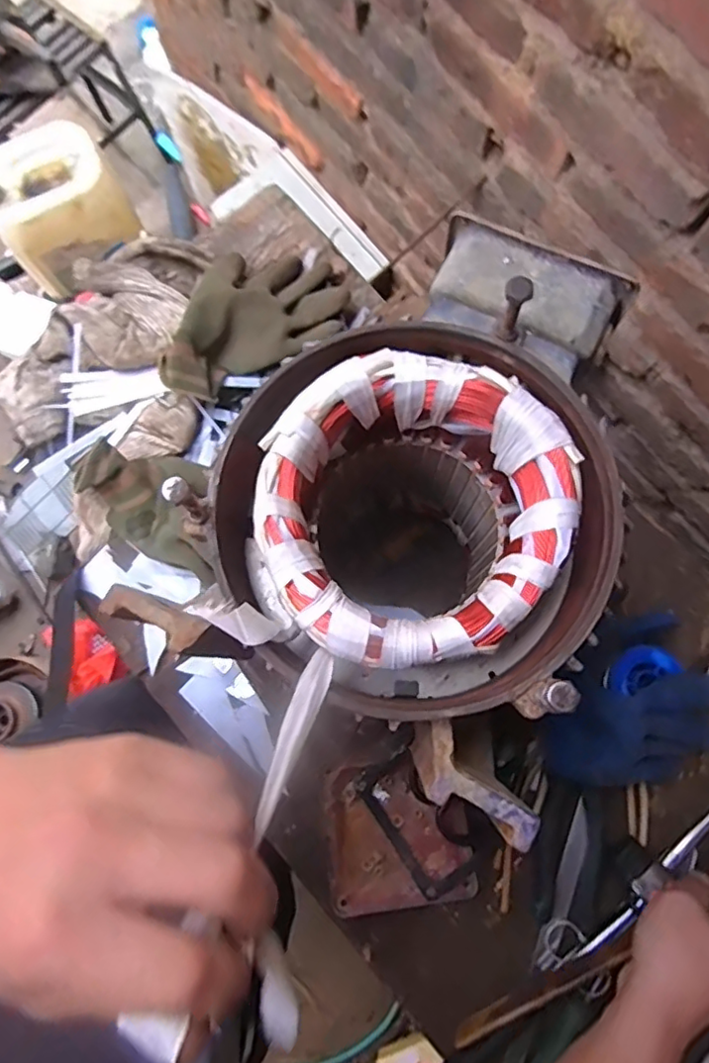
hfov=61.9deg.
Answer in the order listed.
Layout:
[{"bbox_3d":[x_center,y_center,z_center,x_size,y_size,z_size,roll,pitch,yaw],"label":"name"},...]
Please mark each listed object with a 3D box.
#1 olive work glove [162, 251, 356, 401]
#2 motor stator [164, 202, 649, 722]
[{"bbox_3d":[-0.111,-0.221,0.606,0.212,0.053,0.119,-37,80,-18],"label":"olive work glove"},{"bbox_3d":[0.059,-0.017,0.448,0.217,0.264,0.288,41,82,8],"label":"motor stator"}]

